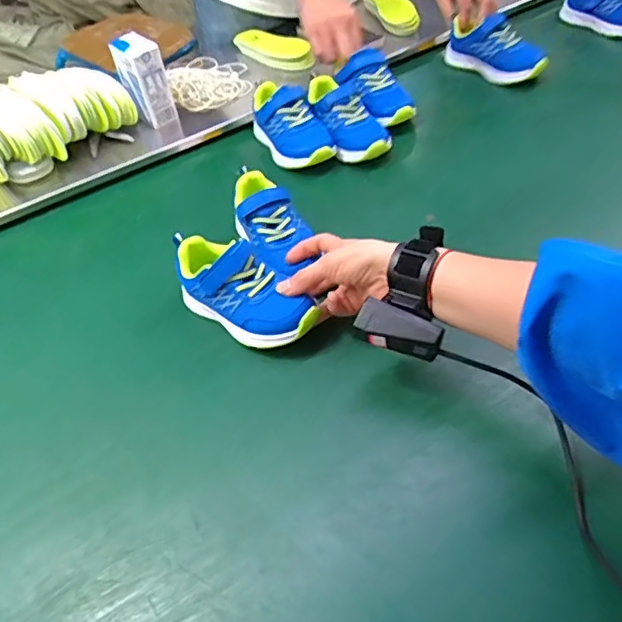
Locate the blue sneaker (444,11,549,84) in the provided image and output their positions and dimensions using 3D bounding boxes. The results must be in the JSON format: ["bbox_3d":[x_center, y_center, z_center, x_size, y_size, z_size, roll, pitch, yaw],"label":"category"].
[{"bbox_3d":[0.279,-0.401,0.885,0.068,0.068,0.159,-34,51,-21],"label":"blue sneaker"}]

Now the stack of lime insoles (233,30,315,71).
[{"bbox_3d":[-0.058,-0.421,0.927,0.178,0.030,0.041,31,55,29],"label":"stack of lime insoles"}]

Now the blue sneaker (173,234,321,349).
[{"bbox_3d":[-0.071,-0.019,0.563,0.166,0.070,0.059,31,58,23],"label":"blue sneaker"}]

